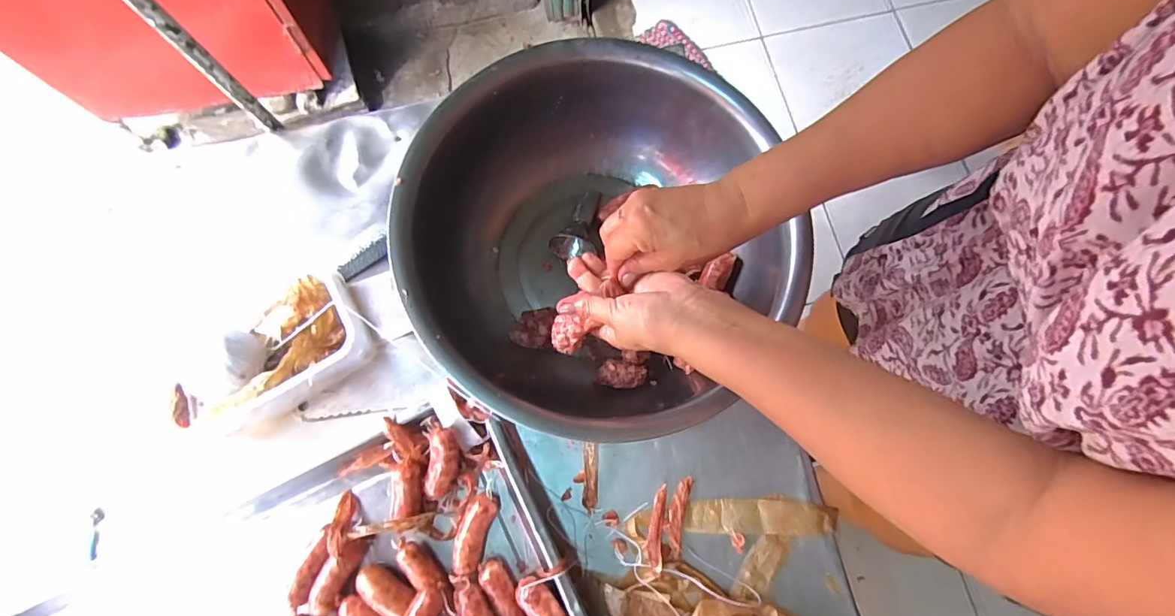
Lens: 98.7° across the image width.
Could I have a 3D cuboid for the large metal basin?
[{"bbox_3d":[0.012,-0.066,0.509,0.338,0.141,0.362,0,74,1],"label":"large metal basin"}]

